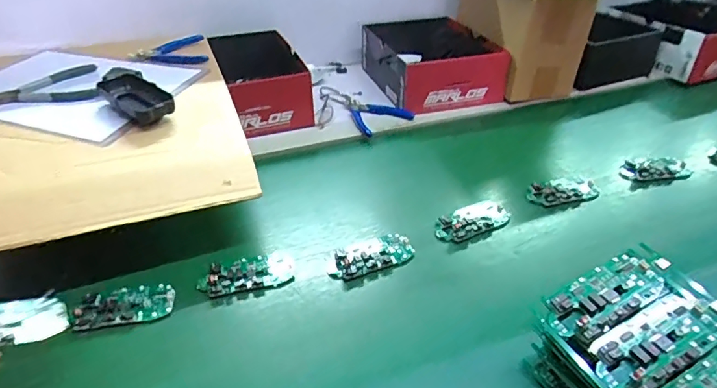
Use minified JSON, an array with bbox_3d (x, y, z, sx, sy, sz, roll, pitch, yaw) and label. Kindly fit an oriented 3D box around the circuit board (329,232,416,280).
[{"bbox_3d":[0.014,0.070,0.551,0.100,0.012,0.047,-17,39,-22],"label":"circuit board"}]

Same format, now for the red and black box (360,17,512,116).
[{"bbox_3d":[0.133,-0.249,0.891,0.186,0.098,0.233,-11,39,-15],"label":"red and black box"}]

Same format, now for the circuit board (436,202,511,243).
[{"bbox_3d":[0.142,0.032,0.608,0.097,0.018,0.054,-19,39,-24],"label":"circuit board"}]

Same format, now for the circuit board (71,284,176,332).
[{"bbox_3d":[-0.235,0.110,0.485,0.090,0.014,0.047,-10,37,-13],"label":"circuit board"}]

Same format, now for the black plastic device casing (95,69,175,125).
[{"bbox_3d":[-0.288,-0.128,0.616,0.062,0.024,0.136,-27,45,-32],"label":"black plastic device casing"}]

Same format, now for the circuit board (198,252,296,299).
[{"bbox_3d":[-0.121,0.085,0.522,0.099,0.017,0.047,-12,37,-16],"label":"circuit board"}]

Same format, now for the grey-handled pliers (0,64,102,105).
[{"bbox_3d":[-0.429,-0.139,0.650,0.142,0.014,0.109,-15,40,-20],"label":"grey-handled pliers"}]

